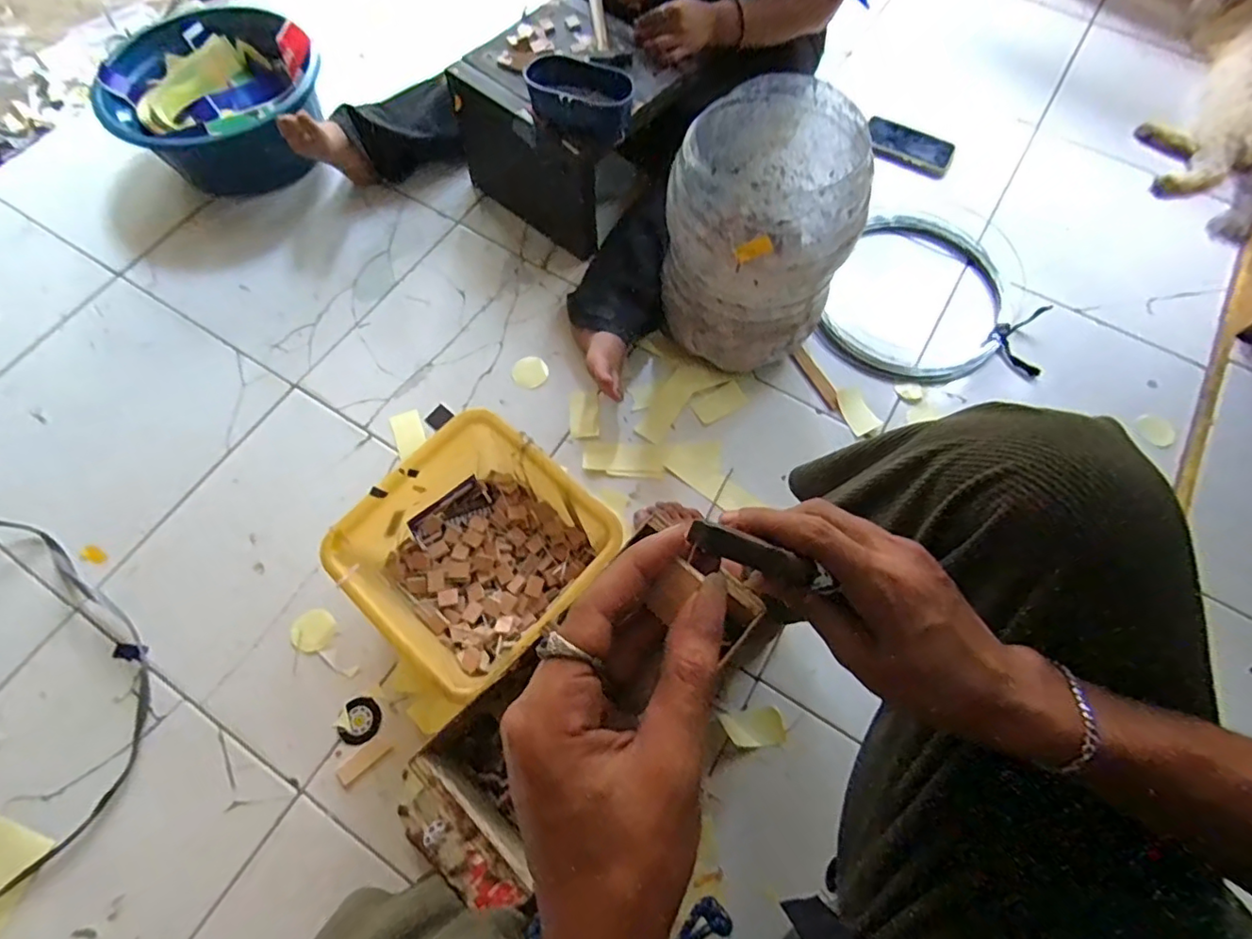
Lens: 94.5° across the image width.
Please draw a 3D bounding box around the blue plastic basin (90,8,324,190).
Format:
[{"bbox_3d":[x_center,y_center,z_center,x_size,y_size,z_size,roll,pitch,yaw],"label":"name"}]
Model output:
[{"bbox_3d":[-0.695,-0.637,1.011,0.303,0.158,0.294,0,67,-1],"label":"blue plastic basin"}]

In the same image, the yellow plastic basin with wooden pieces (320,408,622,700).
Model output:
[{"bbox_3d":[-0.186,0.104,0.740,0.265,0.123,0.272,40,72,14],"label":"yellow plastic basin with wooden pieces"}]

